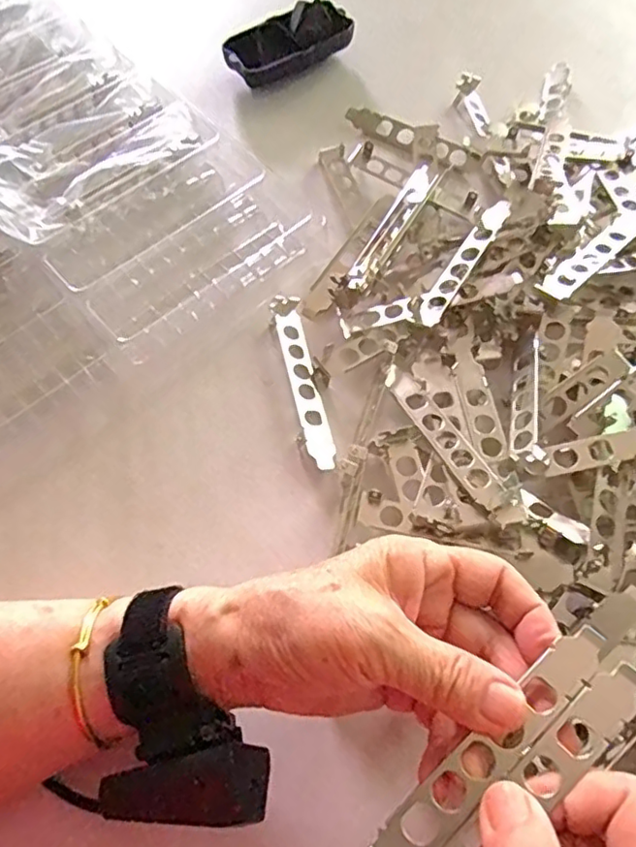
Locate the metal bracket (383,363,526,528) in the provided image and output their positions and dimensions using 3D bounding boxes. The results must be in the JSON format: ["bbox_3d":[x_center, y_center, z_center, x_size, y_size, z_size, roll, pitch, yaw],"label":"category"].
[{"bbox_3d":[0.076,0.011,0.359,0.020,0.011,0.124,-25,53,-12],"label":"metal bracket"}]

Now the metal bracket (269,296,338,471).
[{"bbox_3d":[-0.010,-0.027,0.394,0.021,0.015,0.121,-12,65,-6],"label":"metal bracket"}]

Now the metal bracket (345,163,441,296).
[{"bbox_3d":[0.054,-0.140,0.443,0.020,0.018,0.121,28,67,13],"label":"metal bracket"}]

